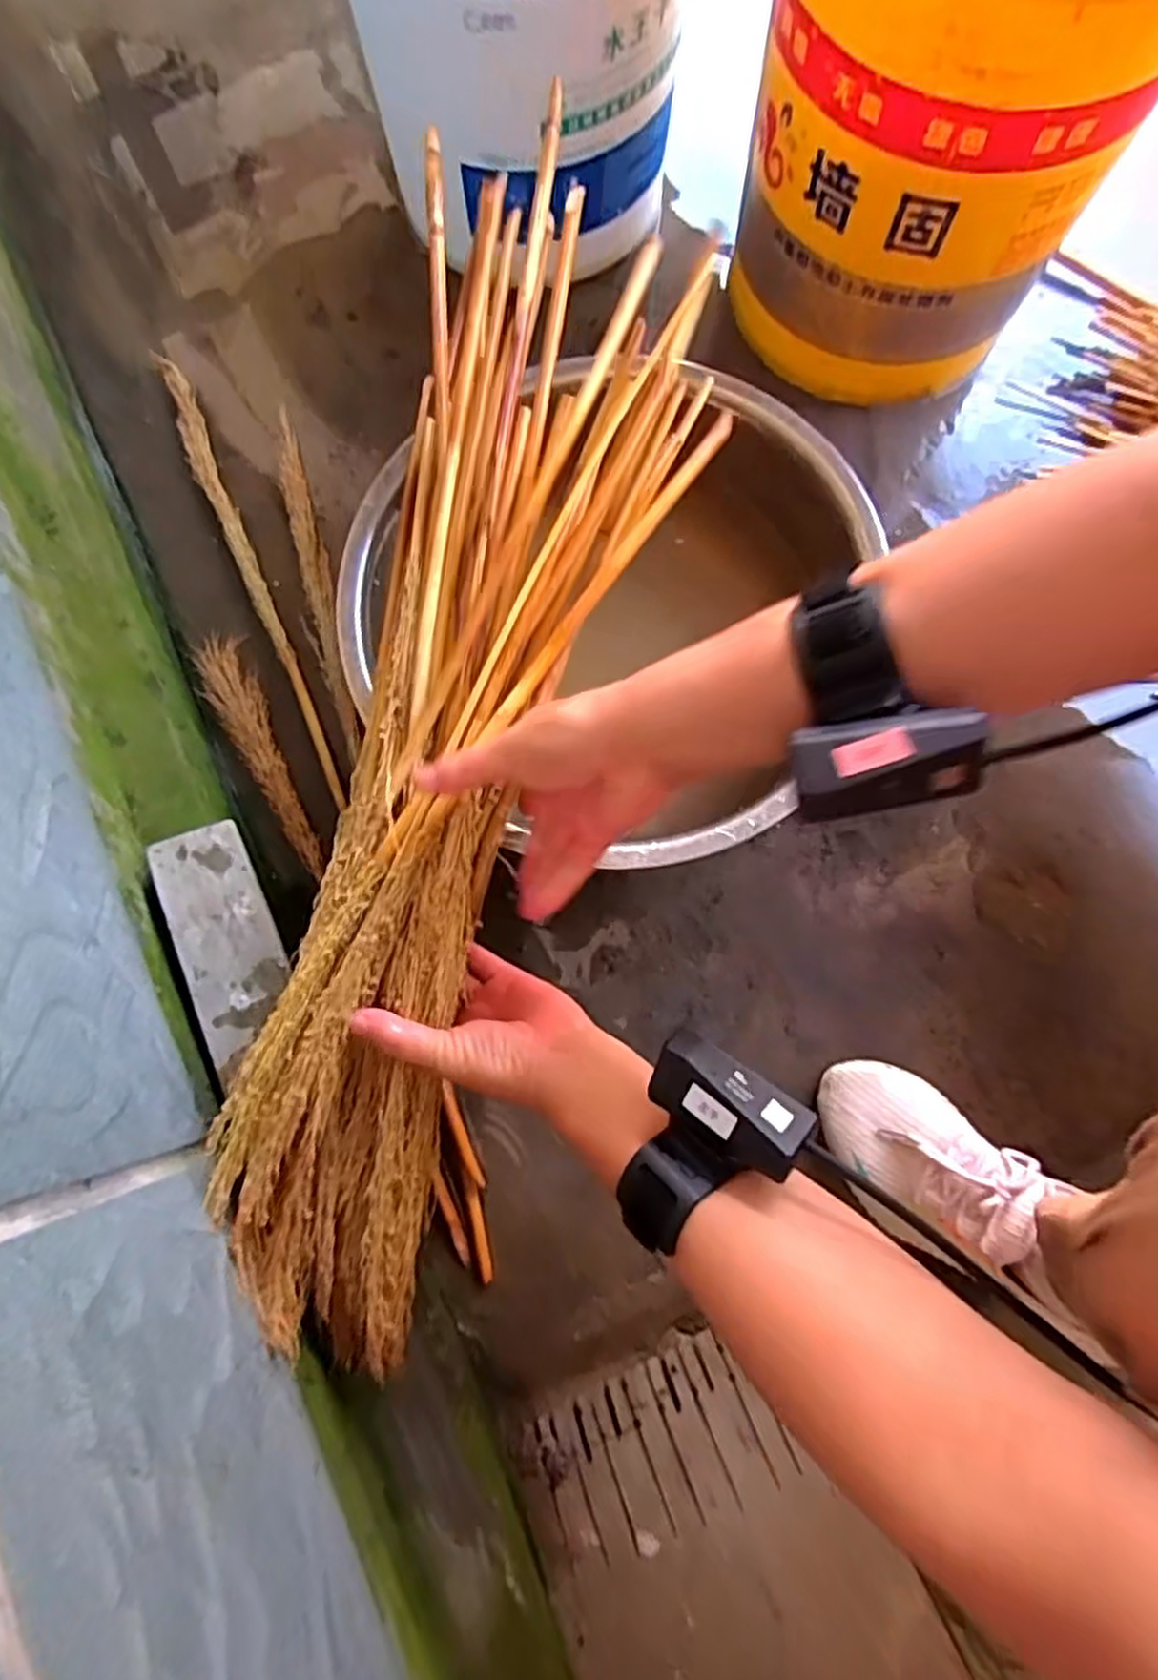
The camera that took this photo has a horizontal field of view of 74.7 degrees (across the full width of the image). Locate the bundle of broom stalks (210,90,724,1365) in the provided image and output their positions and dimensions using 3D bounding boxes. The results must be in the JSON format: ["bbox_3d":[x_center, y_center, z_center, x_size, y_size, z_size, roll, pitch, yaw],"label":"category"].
[{"bbox_3d":[-0.072,-0.046,0.486,0.181,0.170,0.682,14,88,2],"label":"bundle of broom stalks"}]

